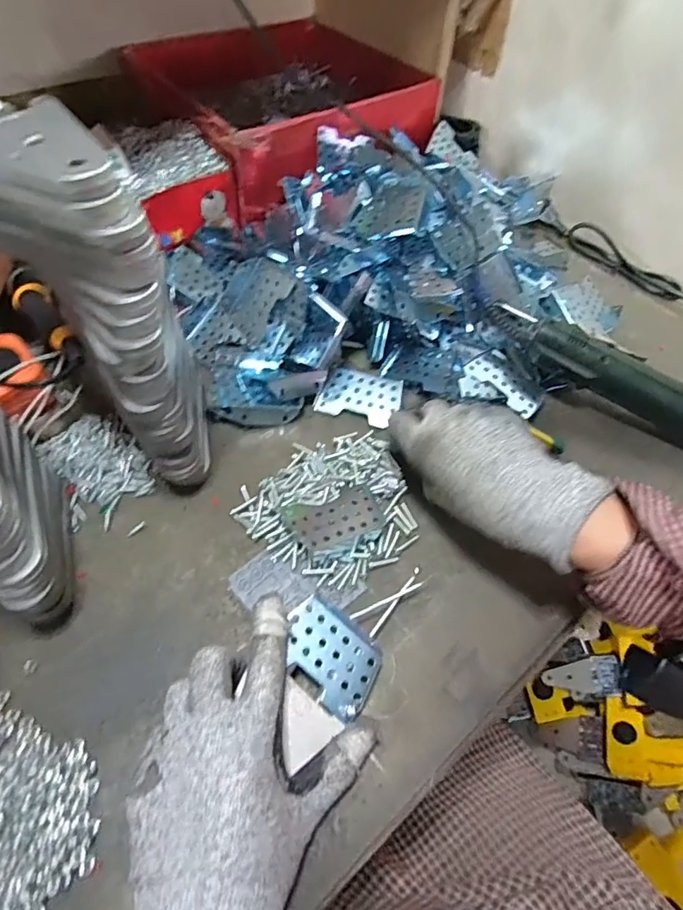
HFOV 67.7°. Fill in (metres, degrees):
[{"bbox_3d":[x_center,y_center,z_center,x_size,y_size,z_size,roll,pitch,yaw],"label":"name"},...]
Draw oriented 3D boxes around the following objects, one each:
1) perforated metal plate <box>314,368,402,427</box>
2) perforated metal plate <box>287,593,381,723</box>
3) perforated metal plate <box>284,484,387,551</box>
[{"bbox_3d":[0.017,-0.052,0.444,0.069,0.006,0.046,15,73,12],"label":"perforated metal plate"},{"bbox_3d":[-0.005,0.122,0.314,0.044,0.009,0.067,-38,68,-25],"label":"perforated metal plate"},{"bbox_3d":[-0.005,0.046,0.377,0.065,0.010,0.037,-15,60,-14],"label":"perforated metal plate"}]

